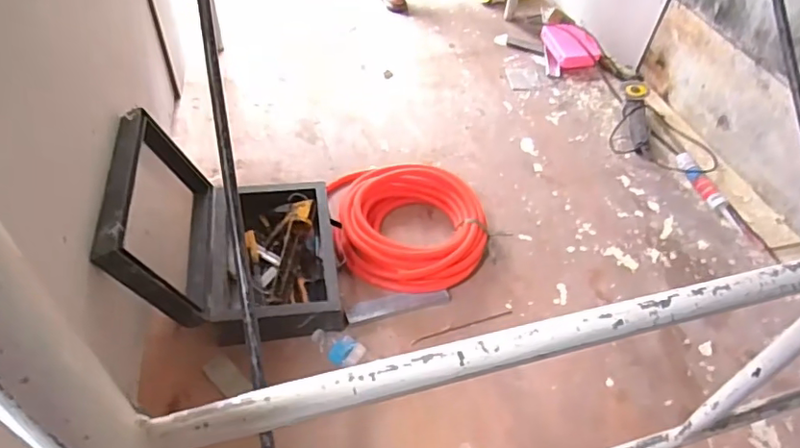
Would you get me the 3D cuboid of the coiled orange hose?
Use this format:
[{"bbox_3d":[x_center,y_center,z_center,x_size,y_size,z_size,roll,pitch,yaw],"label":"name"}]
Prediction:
[{"bbox_3d":[0.031,0.005,1.446,0.390,0.079,0.364,-7,50,-12],"label":"coiled orange hose"}]

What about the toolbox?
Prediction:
[{"bbox_3d":[-0.363,-0.003,1.233,0.426,0.358,0.426,-3,49,-9],"label":"toolbox"}]

